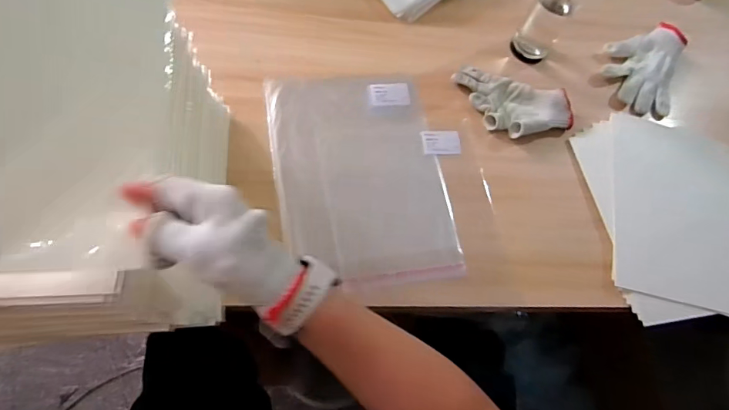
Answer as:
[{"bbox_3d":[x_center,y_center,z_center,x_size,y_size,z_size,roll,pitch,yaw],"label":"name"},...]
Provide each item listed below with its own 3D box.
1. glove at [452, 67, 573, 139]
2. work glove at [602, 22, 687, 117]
[{"bbox_3d":[0.225,-0.152,0.681,0.189,0.039,0.100,23,67,3],"label":"glove"},{"bbox_3d":[0.464,-0.234,0.736,0.118,0.027,0.169,18,66,0],"label":"work glove"}]

